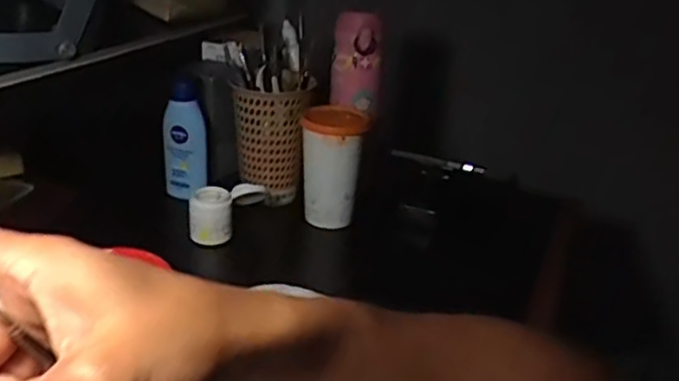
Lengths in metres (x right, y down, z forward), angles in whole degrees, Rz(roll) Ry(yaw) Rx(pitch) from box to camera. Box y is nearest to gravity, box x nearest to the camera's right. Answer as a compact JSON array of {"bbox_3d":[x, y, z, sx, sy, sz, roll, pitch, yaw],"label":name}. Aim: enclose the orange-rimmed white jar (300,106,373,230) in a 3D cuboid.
[{"bbox_3d":[-0.008,-0.027,0.756,0.073,0.124,0.066,5,25,1],"label":"orange-rimmed white jar"}]

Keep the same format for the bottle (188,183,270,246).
[{"bbox_3d":[-0.119,0.024,0.712,0.080,0.054,0.043,0,25,-11],"label":"bottle"}]

